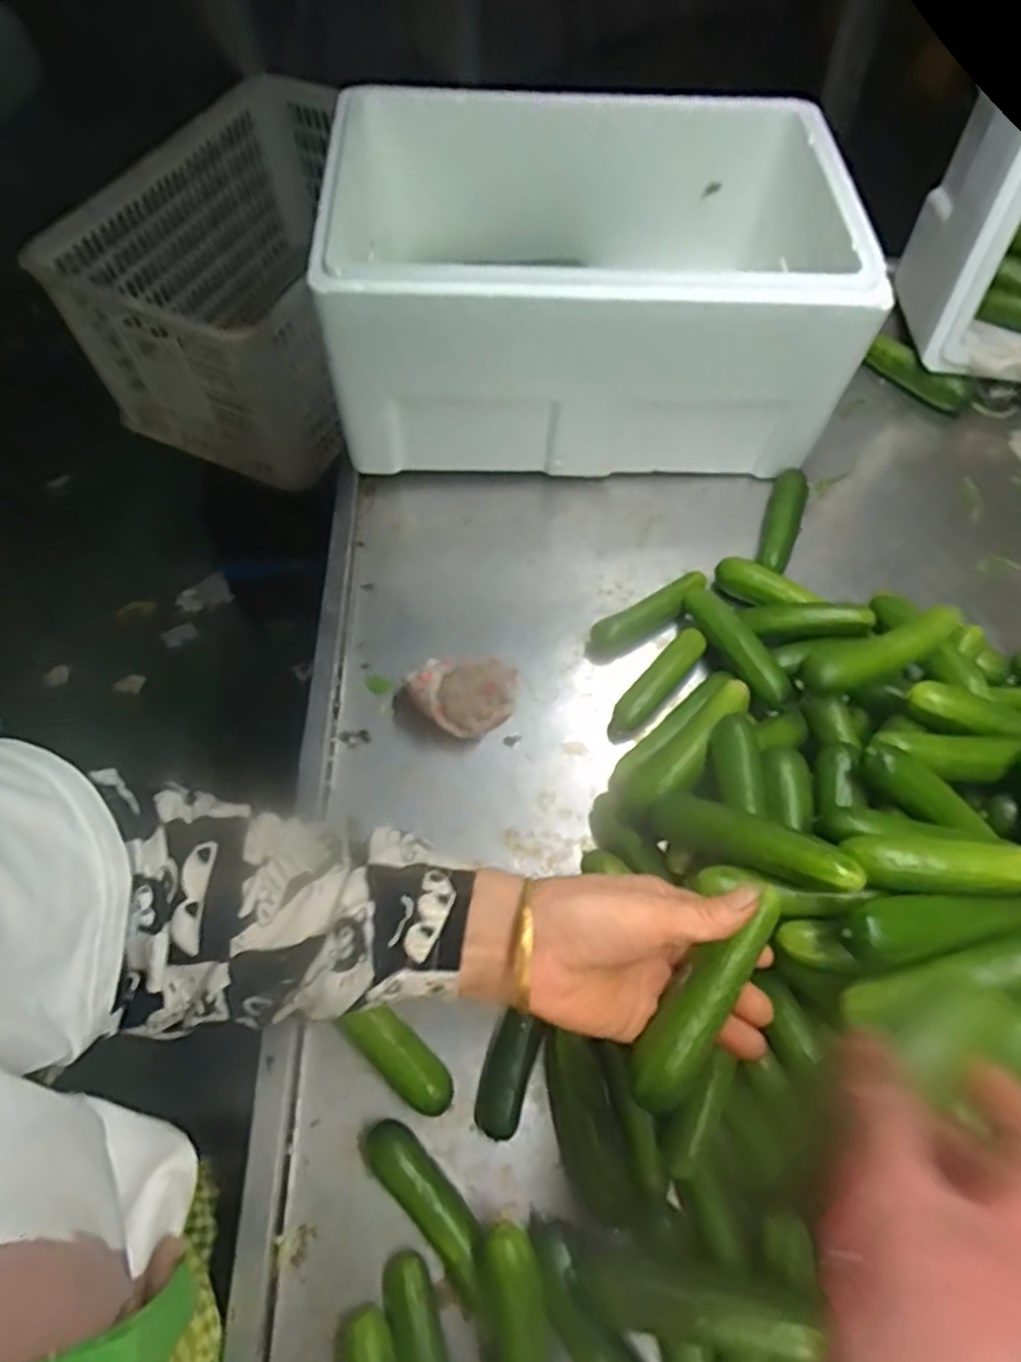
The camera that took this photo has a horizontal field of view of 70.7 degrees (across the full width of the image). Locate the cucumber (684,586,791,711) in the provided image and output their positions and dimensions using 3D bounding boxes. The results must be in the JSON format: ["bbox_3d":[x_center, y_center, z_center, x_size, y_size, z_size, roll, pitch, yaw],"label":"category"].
[{"bbox_3d":[0.193,-0.027,0.608,0.033,0.036,0.127,-20,51,-10],"label":"cucumber"}]

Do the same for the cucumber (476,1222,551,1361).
[{"bbox_3d":[0.005,0.366,0.385,0.032,0.035,0.124,-8,63,-4],"label":"cucumber"}]

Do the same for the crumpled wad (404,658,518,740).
[{"bbox_3d":[-0.037,0.010,0.589,0.074,0.052,0.072,0,62,0],"label":"crumpled wad"}]

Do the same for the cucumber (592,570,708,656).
[{"bbox_3d":[0.123,-0.060,0.638,0.112,0.031,0.026,-29,66,-14],"label":"cucumber"}]

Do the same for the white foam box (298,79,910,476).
[{"bbox_3d":[0.064,-0.375,0.707,0.442,0.222,0.320,-2,62,-1],"label":"white foam box"}]

